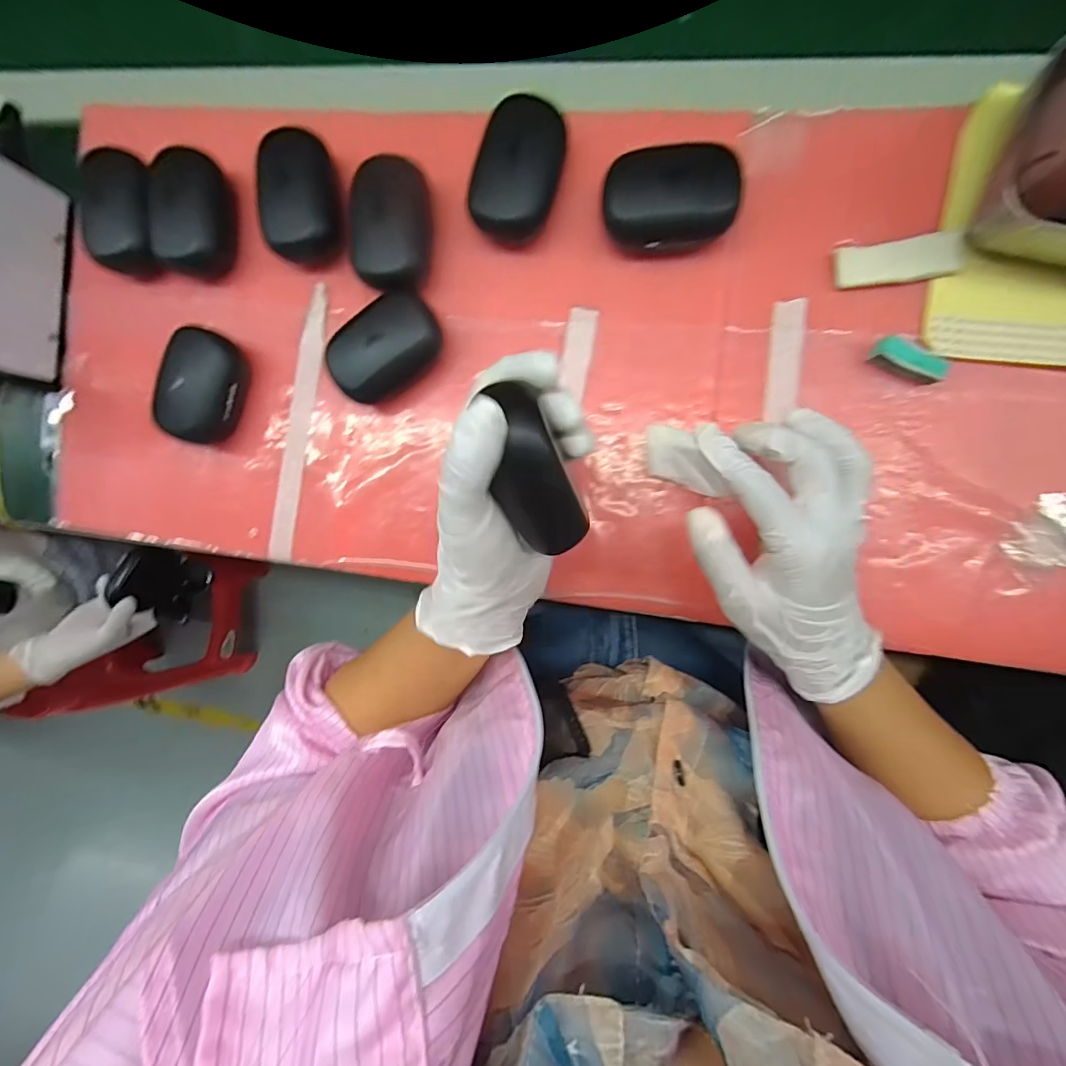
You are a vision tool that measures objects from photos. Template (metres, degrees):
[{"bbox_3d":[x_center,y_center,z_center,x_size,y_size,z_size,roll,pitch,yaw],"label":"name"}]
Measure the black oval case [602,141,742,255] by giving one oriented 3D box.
[{"bbox_3d":[0.089,-0.214,0.294,0.081,0.033,0.051,0,91,8],"label":"black oval case"}]

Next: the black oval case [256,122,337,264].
[{"bbox_3d":[-0.166,-0.241,0.324,0.053,0.037,0.081,6,92,8],"label":"black oval case"}]

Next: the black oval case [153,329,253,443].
[{"bbox_3d":[-0.250,-0.110,0.347,0.056,0.036,0.081,24,94,7],"label":"black oval case"}]

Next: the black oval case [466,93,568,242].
[{"bbox_3d":[-0.010,-0.243,0.302,0.052,0.042,0.080,24,94,7],"label":"black oval case"}]

